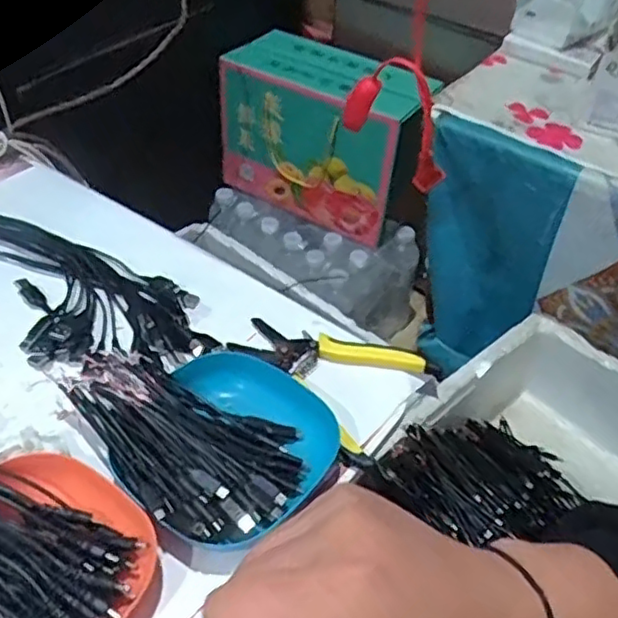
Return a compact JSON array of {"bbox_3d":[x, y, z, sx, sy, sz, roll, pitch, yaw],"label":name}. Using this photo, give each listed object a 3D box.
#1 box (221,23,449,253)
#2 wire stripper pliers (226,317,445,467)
[{"bbox_3d":[0.025,-0.293,1.113,0.341,0.239,0.141,27,49,20],"label":"box"},{"bbox_3d":[0.012,0.048,0.529,0.157,0.022,0.113,31,51,24],"label":"wire stripper pliers"}]

